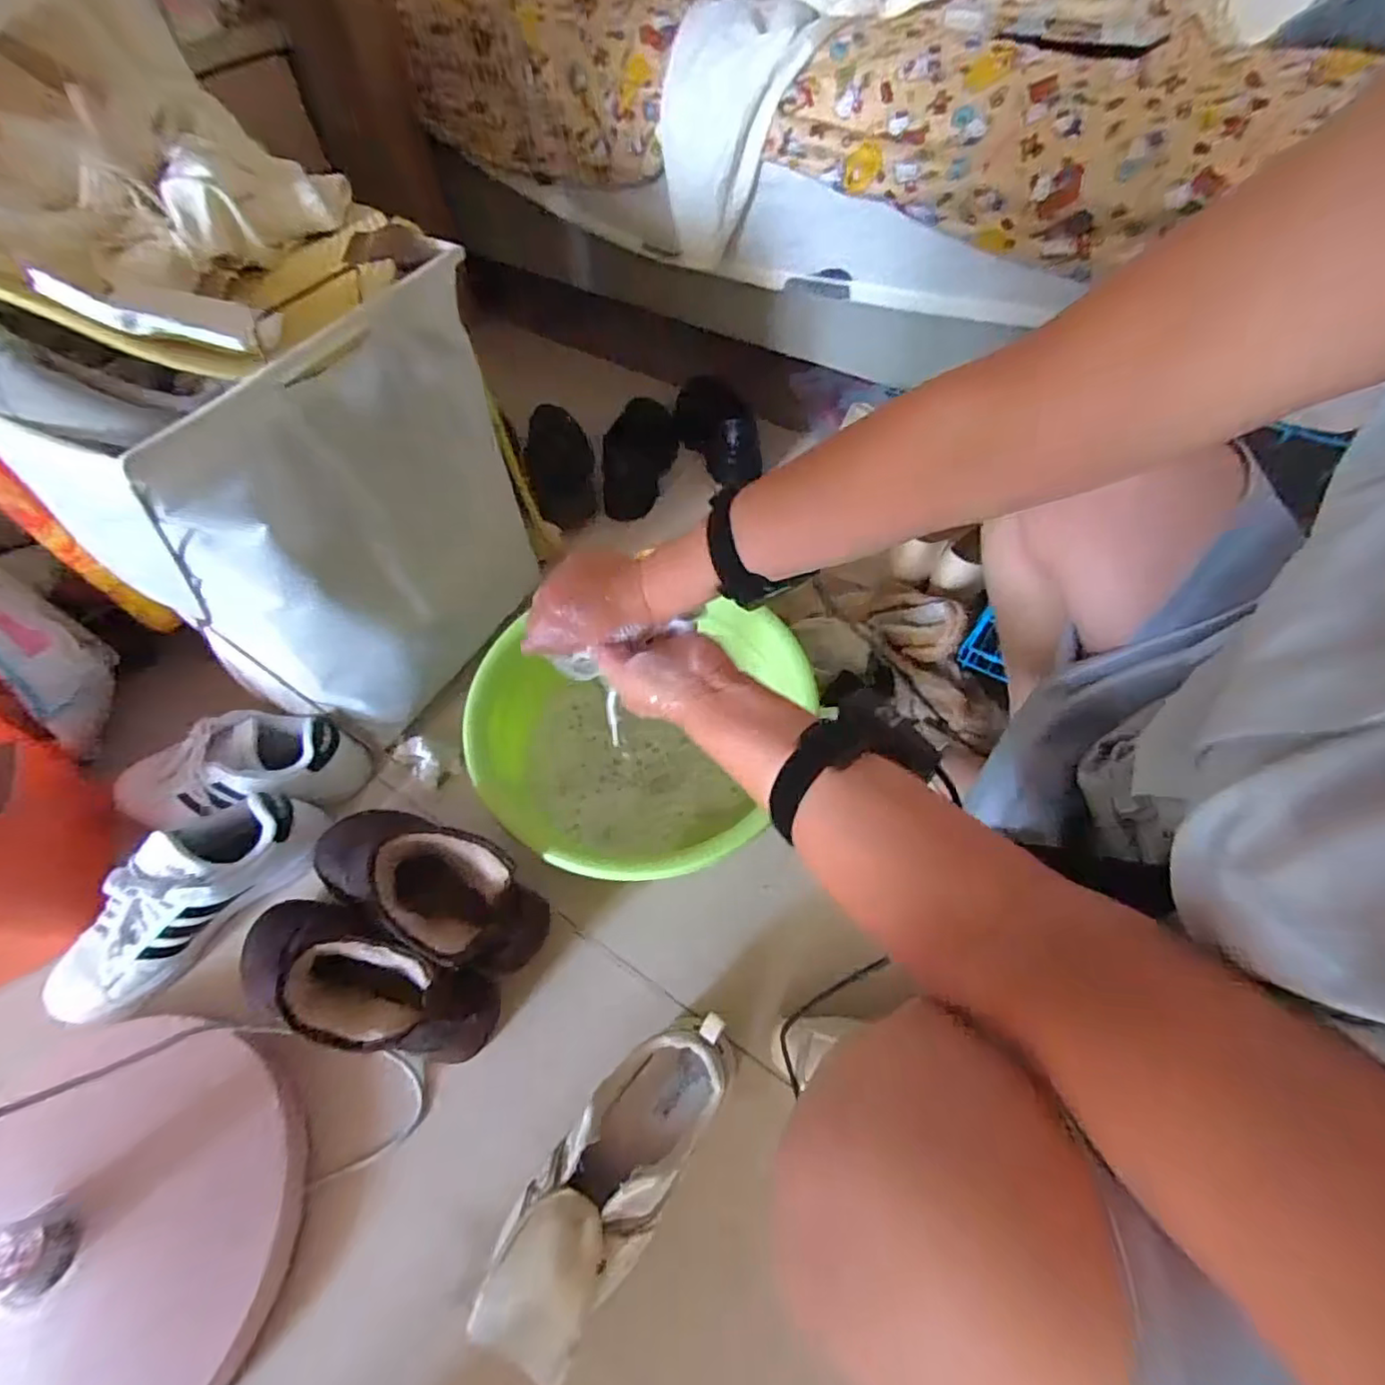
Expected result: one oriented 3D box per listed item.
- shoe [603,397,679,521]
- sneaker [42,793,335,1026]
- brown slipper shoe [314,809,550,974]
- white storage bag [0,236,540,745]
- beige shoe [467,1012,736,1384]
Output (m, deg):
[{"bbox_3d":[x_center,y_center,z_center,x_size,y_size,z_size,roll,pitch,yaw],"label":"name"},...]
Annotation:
[{"bbox_3d":[-0.088,-0.397,1.044,0.105,0.067,0.241,4,58,4],"label":"shoe"},{"bbox_3d":[-0.526,0.207,0.643,0.089,0.104,0.268,37,65,22],"label":"sneaker"},{"bbox_3d":[-0.276,0.181,0.611,0.243,0.182,0.099,22,61,15],"label":"brown slipper shoe"},{"bbox_3d":[-0.359,-0.200,0.638,0.196,0.418,0.334,17,59,12],"label":"white storage bag"},{"bbox_3d":[-0.061,0.391,0.506,0.093,0.088,0.258,34,64,21],"label":"beige shoe"}]

